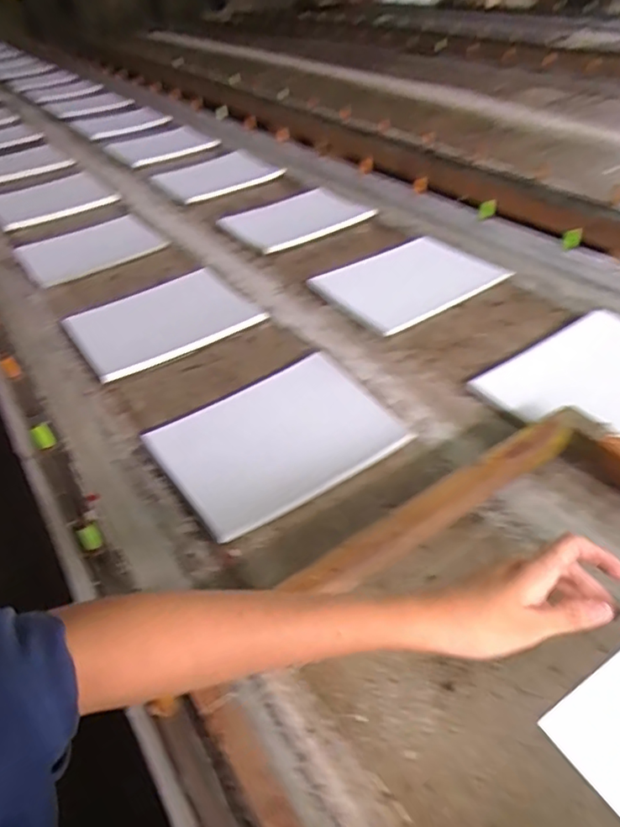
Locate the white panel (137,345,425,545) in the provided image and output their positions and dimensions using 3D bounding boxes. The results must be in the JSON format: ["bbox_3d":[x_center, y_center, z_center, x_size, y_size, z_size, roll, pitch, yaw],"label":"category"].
[{"bbox_3d":[-0.038,0.028,0.716,0.281,0.016,0.228,-29,46,-24],"label":"white panel"}]

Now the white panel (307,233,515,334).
[{"bbox_3d":[0.178,-0.234,0.992,0.287,0.017,0.218,-27,45,-22],"label":"white panel"}]

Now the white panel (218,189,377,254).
[{"bbox_3d":[-0.030,-0.422,1.221,0.284,0.023,0.197,-27,45,-22],"label":"white panel"}]

